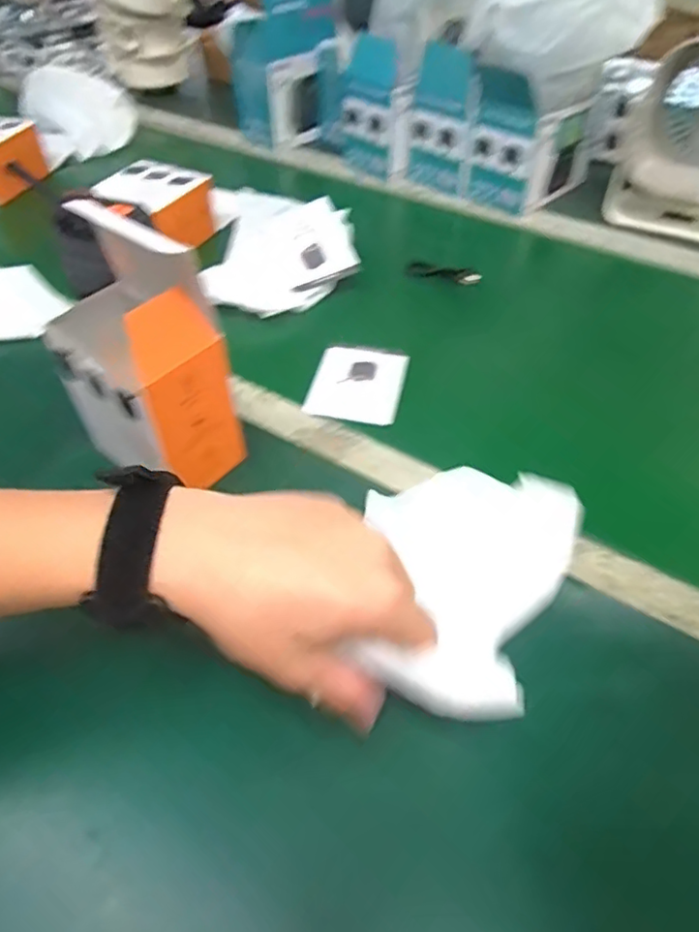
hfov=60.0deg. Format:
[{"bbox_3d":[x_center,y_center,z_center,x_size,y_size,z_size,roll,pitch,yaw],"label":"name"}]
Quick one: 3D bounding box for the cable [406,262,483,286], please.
[{"bbox_3d":[0.099,-0.202,0.635,0.077,0.015,0.012,13,49,11],"label":"cable"}]

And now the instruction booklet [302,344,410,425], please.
[{"bbox_3d":[0.008,-0.072,0.521,0.075,0.006,0.092,9,48,8],"label":"instruction booklet"}]

